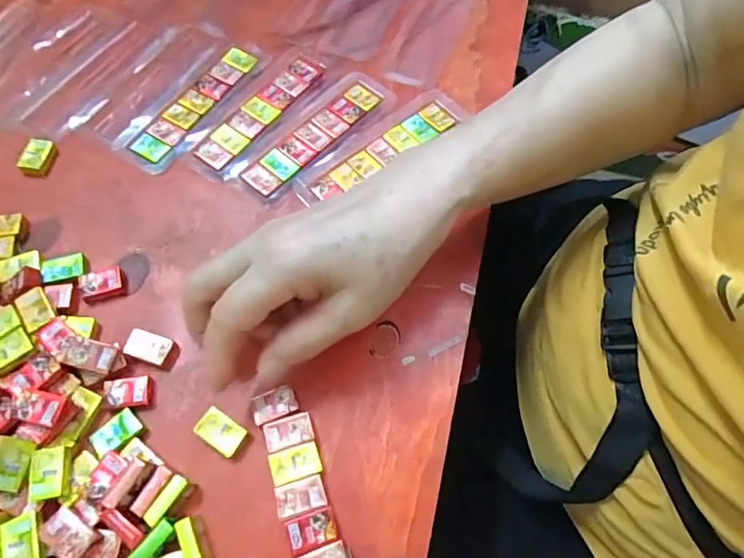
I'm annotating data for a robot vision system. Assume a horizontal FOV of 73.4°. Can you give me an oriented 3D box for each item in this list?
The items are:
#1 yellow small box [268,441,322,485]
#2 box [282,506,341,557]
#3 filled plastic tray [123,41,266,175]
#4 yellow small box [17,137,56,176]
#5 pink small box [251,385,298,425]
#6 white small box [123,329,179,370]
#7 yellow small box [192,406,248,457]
[{"bbox_3d":[-0.042,0.100,0.270,0.027,0.006,0.017,-14,65,-8],"label":"yellow small box"},{"bbox_3d":[-0.031,0.129,0.255,0.026,0.007,0.017,-16,66,-9],"label":"box"},{"bbox_3d":[-0.134,-0.136,0.373,0.045,0.013,0.131,28,67,12],"label":"filled plastic tray"},{"bbox_3d":[-0.240,-0.088,0.357,0.019,0.008,0.026,8,64,2],"label":"yellow small box"},{"bbox_3d":[-0.055,0.070,0.280,0.024,0.004,0.016,-19,66,-10],"label":"pink small box"},{"bbox_3d":[-0.131,0.041,0.296,0.028,0.010,0.017,18,65,7],"label":"white small box"},{"bbox_3d":[-0.083,0.084,0.276,0.027,0.008,0.017,30,67,12],"label":"yellow small box"}]

